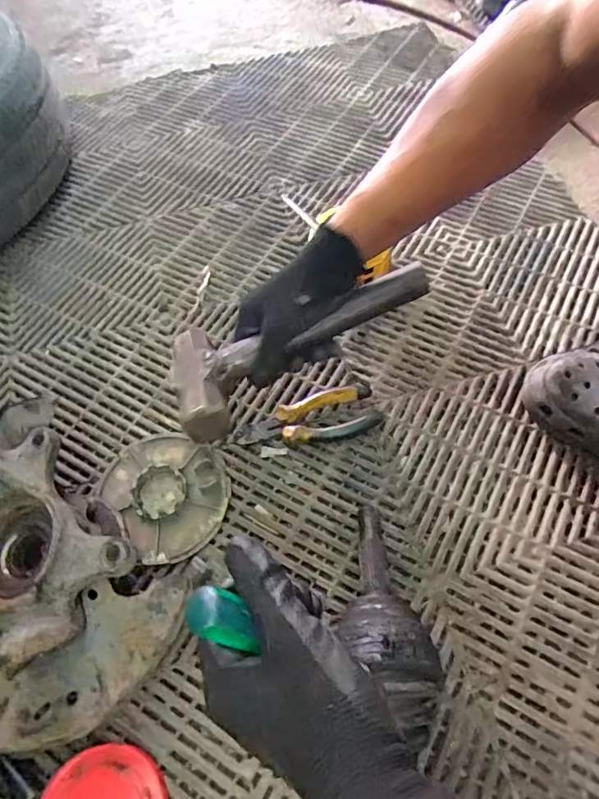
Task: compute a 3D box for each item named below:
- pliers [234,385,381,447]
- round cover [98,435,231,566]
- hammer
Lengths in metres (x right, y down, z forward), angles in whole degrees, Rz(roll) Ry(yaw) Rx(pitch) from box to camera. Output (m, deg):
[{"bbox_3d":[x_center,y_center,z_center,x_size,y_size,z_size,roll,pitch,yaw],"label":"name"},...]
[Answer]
[{"bbox_3d":[0.009,0.022,0.579,0.155,0.024,0.062,-15,62,-6],"label":"pliers"},{"bbox_3d":[-0.140,0.095,0.551,0.120,0.021,0.138,-35,66,-16],"label":"round cover"},{"bbox_3d":[0.001,-0.060,0.481,0.250,0.033,0.119,-22,62,2],"label":"hammer"}]

